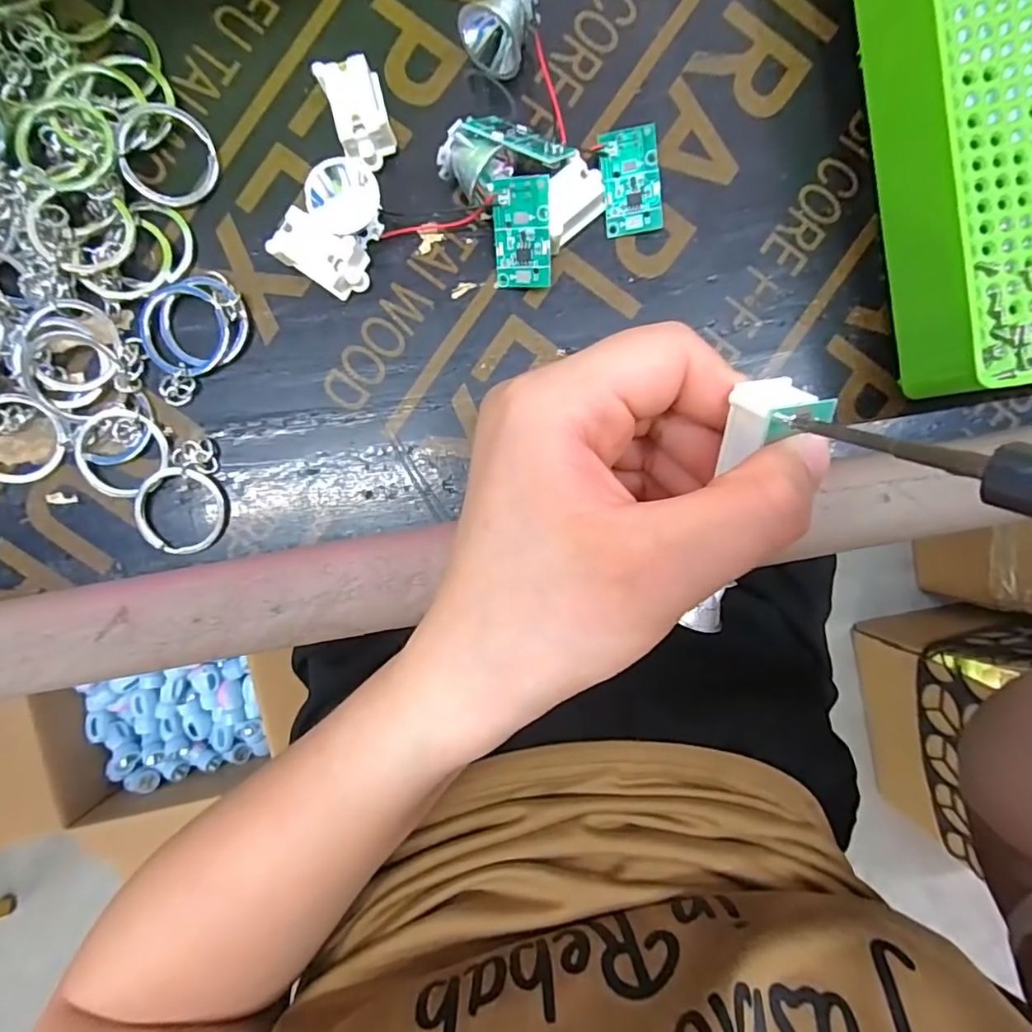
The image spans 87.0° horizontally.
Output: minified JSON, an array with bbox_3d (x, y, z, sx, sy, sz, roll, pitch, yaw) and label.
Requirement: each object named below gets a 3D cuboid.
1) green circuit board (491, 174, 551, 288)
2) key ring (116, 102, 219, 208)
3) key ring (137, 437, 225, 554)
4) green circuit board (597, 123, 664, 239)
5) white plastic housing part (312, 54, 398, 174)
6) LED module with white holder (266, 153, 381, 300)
[{"bbox_3d":[0.002,-0.093,0.180,0.019,0.004,0.032,4,120,14],"label":"green circuit board"},{"bbox_3d":[-0.115,-0.120,0.181,0.029,0.004,0.031,3,102,-12],"label":"key ring"},{"bbox_3d":[-0.116,-0.006,0.186,0.029,0.004,0.037,-8,92,-2],"label":"key ring"},{"bbox_3d":[0.039,-0.114,0.186,0.019,0.004,0.032,-7,103,8],"label":"green circuit board"},{"bbox_3d":[-0.051,-0.132,0.178,0.018,0.014,0.027,-21,93,-1],"label":"white plastic housing part"},{"bbox_3d":[-0.061,-0.094,0.176,0.027,0.019,0.035,19,91,-3],"label":"LED module with white holder"}]

